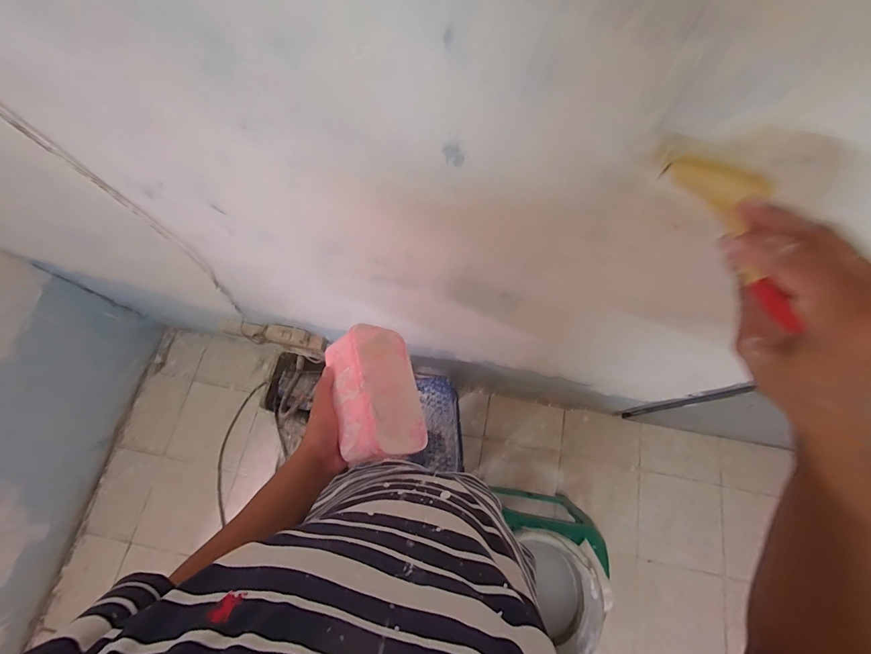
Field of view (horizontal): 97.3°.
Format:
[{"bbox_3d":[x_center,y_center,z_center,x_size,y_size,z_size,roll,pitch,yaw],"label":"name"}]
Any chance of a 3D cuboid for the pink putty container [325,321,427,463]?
[{"bbox_3d":[-0.087,0.096,0.557,0.080,0.118,0.182,-26,69,29],"label":"pink putty container"}]

